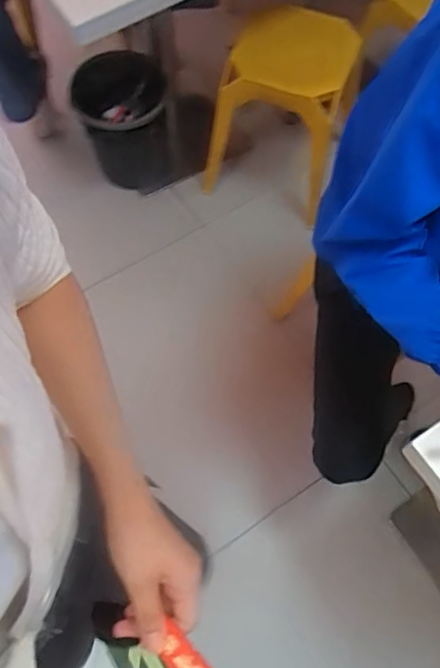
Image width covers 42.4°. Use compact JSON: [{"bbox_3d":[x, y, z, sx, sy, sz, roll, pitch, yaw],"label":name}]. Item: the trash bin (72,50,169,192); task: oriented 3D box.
[{"bbox_3d":[-0.279,-0.608,1.681,0.253,0.308,0.270,0,67,-1],"label":"trash bin"}]

